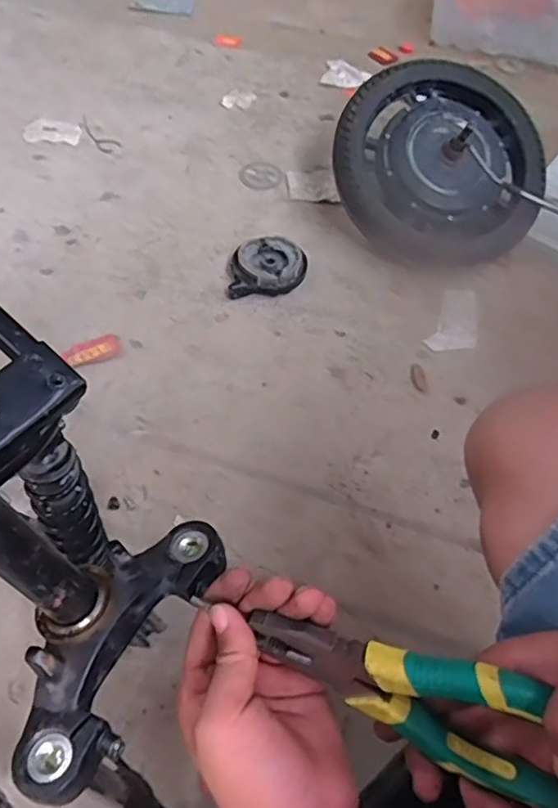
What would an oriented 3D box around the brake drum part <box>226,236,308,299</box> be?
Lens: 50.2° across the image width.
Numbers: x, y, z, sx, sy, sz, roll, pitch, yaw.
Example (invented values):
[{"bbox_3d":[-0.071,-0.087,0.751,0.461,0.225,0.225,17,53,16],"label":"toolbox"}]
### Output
[{"bbox_3d":[-0.021,-0.239,1.039,0.138,0.041,0.117,-7,55,-5],"label":"brake drum part"}]

